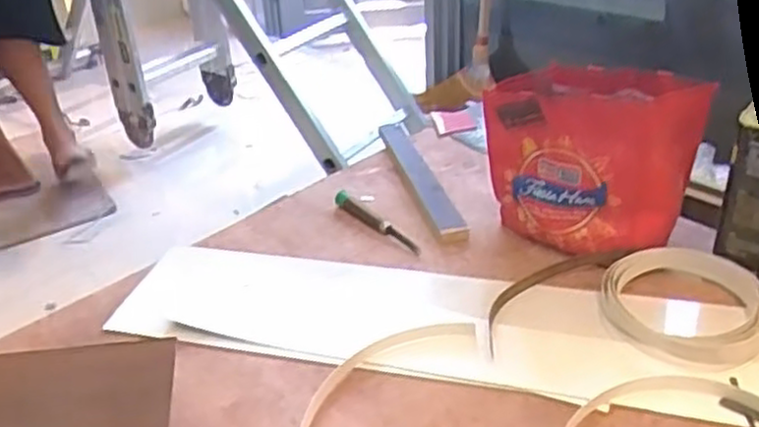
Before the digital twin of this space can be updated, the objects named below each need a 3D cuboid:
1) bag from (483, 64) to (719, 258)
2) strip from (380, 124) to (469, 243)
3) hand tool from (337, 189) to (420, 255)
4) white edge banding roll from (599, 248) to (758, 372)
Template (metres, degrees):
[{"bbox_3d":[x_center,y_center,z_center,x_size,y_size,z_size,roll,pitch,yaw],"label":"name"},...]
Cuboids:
[{"bbox_3d":[0.310,-0.078,1.112,0.286,0.248,0.151,10,34,20],"label":"bag"},{"bbox_3d":[0.069,-0.070,1.331,0.046,0.022,0.400,-11,32,-9],"label":"strip"},{"bbox_3d":[-0.006,0.011,1.224,0.028,0.022,0.200,-25,37,-29],"label":"hand tool"},{"bbox_3d":[0.396,0.117,0.996,0.201,0.036,0.209,0,32,9],"label":"white edge banding roll"}]

